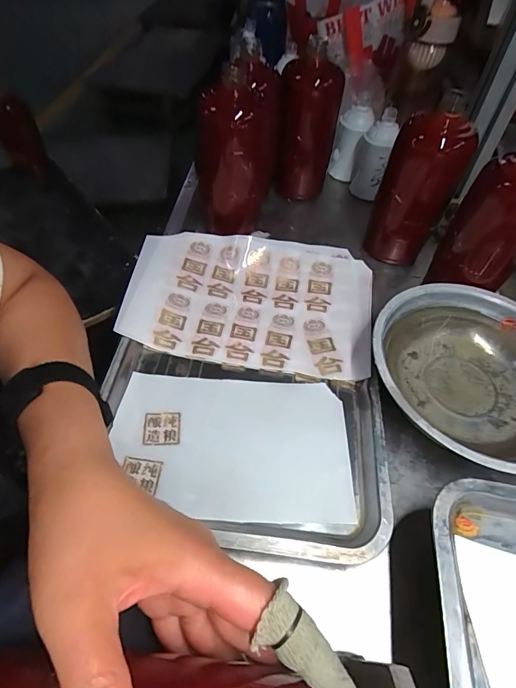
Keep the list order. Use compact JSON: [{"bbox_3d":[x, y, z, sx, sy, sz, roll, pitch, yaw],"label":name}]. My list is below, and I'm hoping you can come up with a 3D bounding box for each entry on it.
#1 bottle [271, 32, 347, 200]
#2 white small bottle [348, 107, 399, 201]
[{"bbox_3d":[0.071,-0.309,0.556,0.080,0.174,0.070,7,50,5],"label":"bottle"},{"bbox_3d":[0.188,-0.298,0.607,0.057,0.129,0.043,22,24,14],"label":"white small bottle"}]

